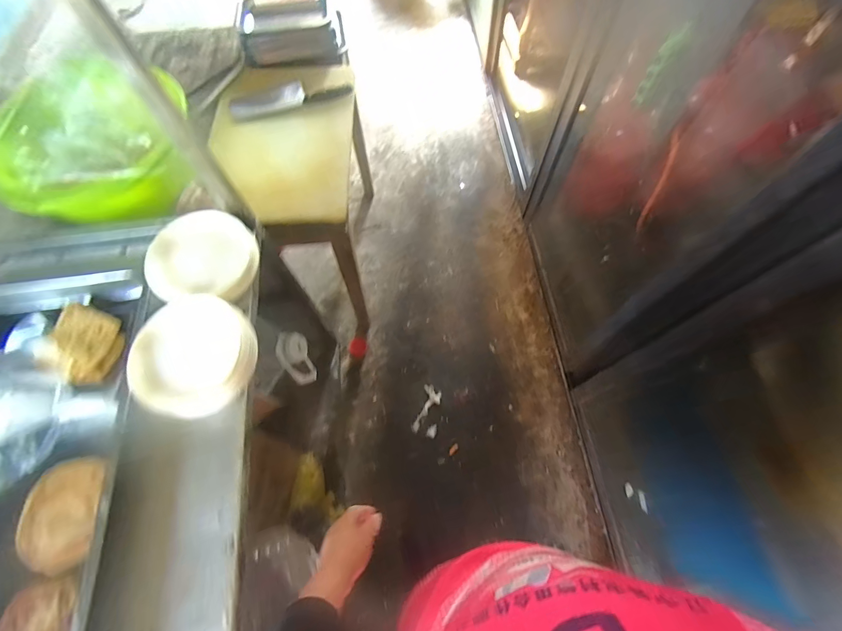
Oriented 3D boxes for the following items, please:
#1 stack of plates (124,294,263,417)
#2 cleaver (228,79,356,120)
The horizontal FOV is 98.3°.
[{"bbox_3d":[-0.353,0.060,0.570,0.167,0.048,0.180,4,67,3],"label":"stack of plates"},{"bbox_3d":[-0.335,-0.565,0.935,0.297,0.019,0.086,-23,68,-8],"label":"cleaver"}]

